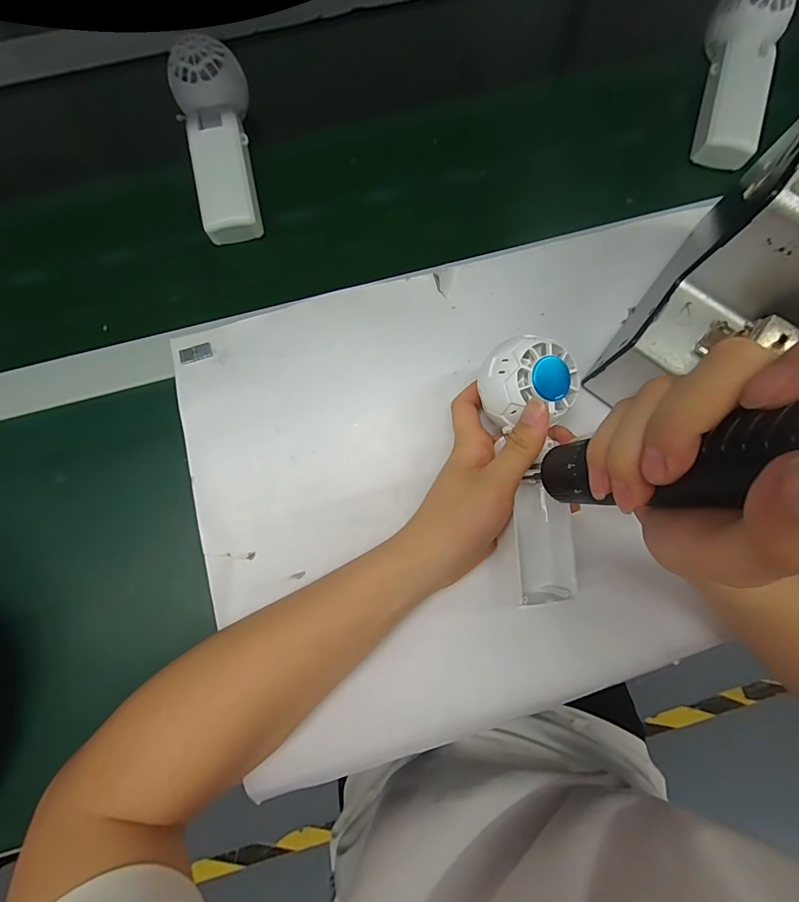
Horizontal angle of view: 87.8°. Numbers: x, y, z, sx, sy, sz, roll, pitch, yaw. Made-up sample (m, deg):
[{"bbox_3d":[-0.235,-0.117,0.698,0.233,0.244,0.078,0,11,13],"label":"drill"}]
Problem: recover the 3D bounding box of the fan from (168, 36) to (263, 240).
[{"bbox_3d":[-0.151,-0.262,0.351,0.056,0.047,0.157,-13,78,-4],"label":"fan"}]

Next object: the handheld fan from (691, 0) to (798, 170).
[{"bbox_3d":[0.306,-0.339,0.370,0.057,0.052,0.160,15,78,3],"label":"handheld fan"}]

